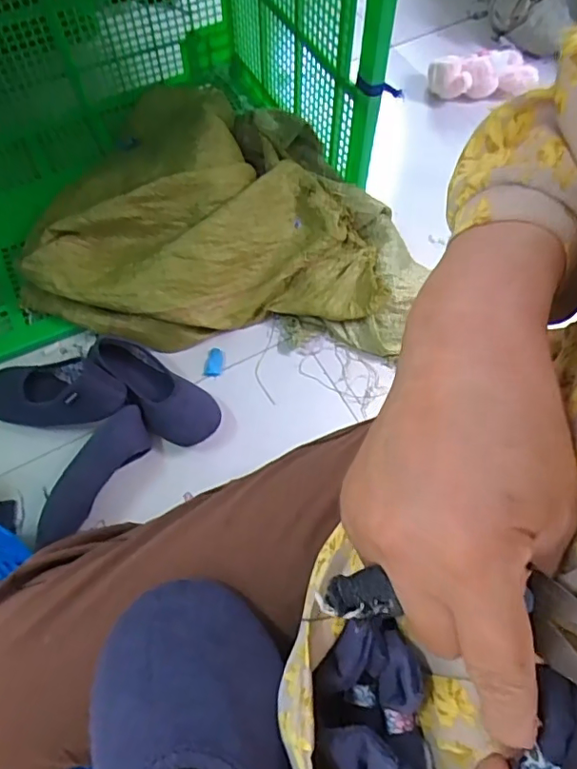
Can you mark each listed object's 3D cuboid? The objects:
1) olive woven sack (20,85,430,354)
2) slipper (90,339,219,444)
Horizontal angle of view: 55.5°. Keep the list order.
[{"bbox_3d":[-0.111,-0.311,0.964,0.636,0.186,0.459,2,62,1],"label":"olive woven sack"},{"bbox_3d":[-0.206,0.007,0.874,0.236,0.079,0.099,41,70,19],"label":"slipper"}]

